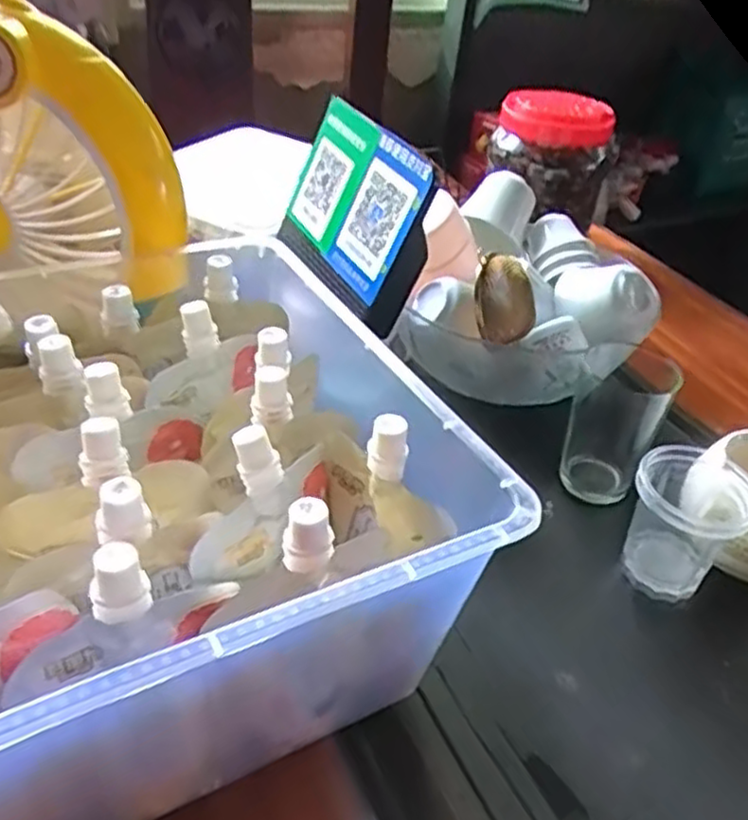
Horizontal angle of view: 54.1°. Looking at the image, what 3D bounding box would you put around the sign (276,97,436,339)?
[{"bbox_3d":[-0.018,-0.135,0.504,0.040,0.110,0.138,-16,42,-27],"label":"sign"}]

